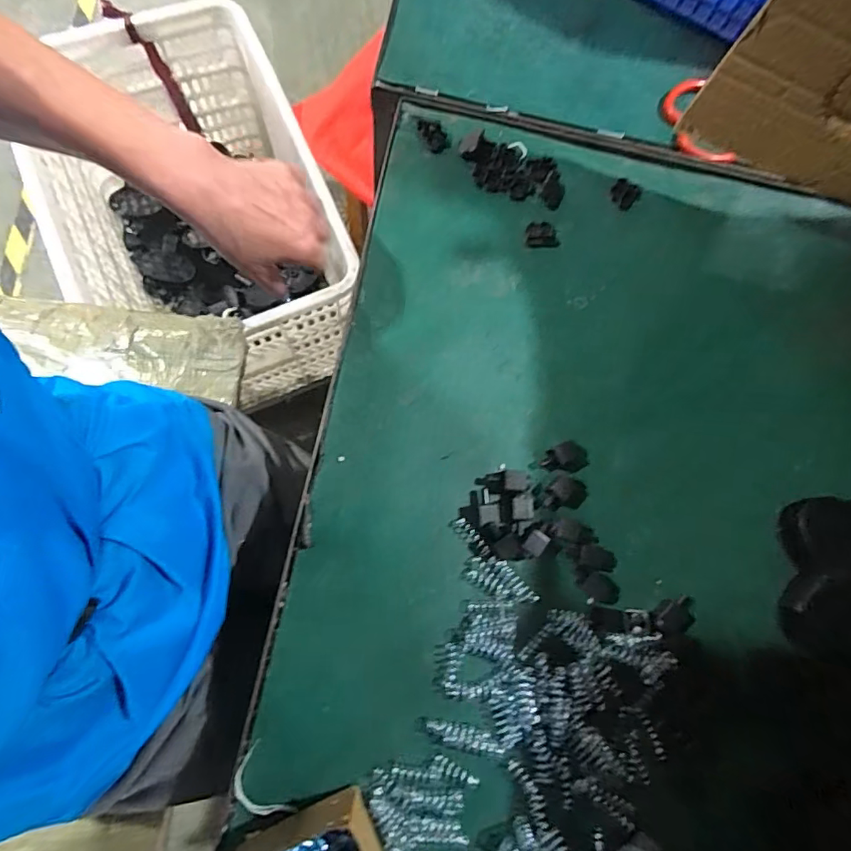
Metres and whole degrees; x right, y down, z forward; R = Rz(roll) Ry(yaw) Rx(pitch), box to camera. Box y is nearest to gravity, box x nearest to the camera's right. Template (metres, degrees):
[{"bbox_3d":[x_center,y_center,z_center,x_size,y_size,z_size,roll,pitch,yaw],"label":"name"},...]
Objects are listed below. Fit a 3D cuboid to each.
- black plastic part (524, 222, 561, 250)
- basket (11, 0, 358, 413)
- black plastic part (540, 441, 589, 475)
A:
[{"bbox_3d":[0.119,-0.196,0.503,0.034,0.006,0.028,-6,76,-2],"label":"black plastic part"},{"bbox_3d":[-0.398,-0.366,0.928,0.401,0.369,0.567,-23,80,-9],"label":"basket"},{"bbox_3d":[0.129,0.029,0.449,0.042,0.016,0.026,8,76,1],"label":"black plastic part"}]

